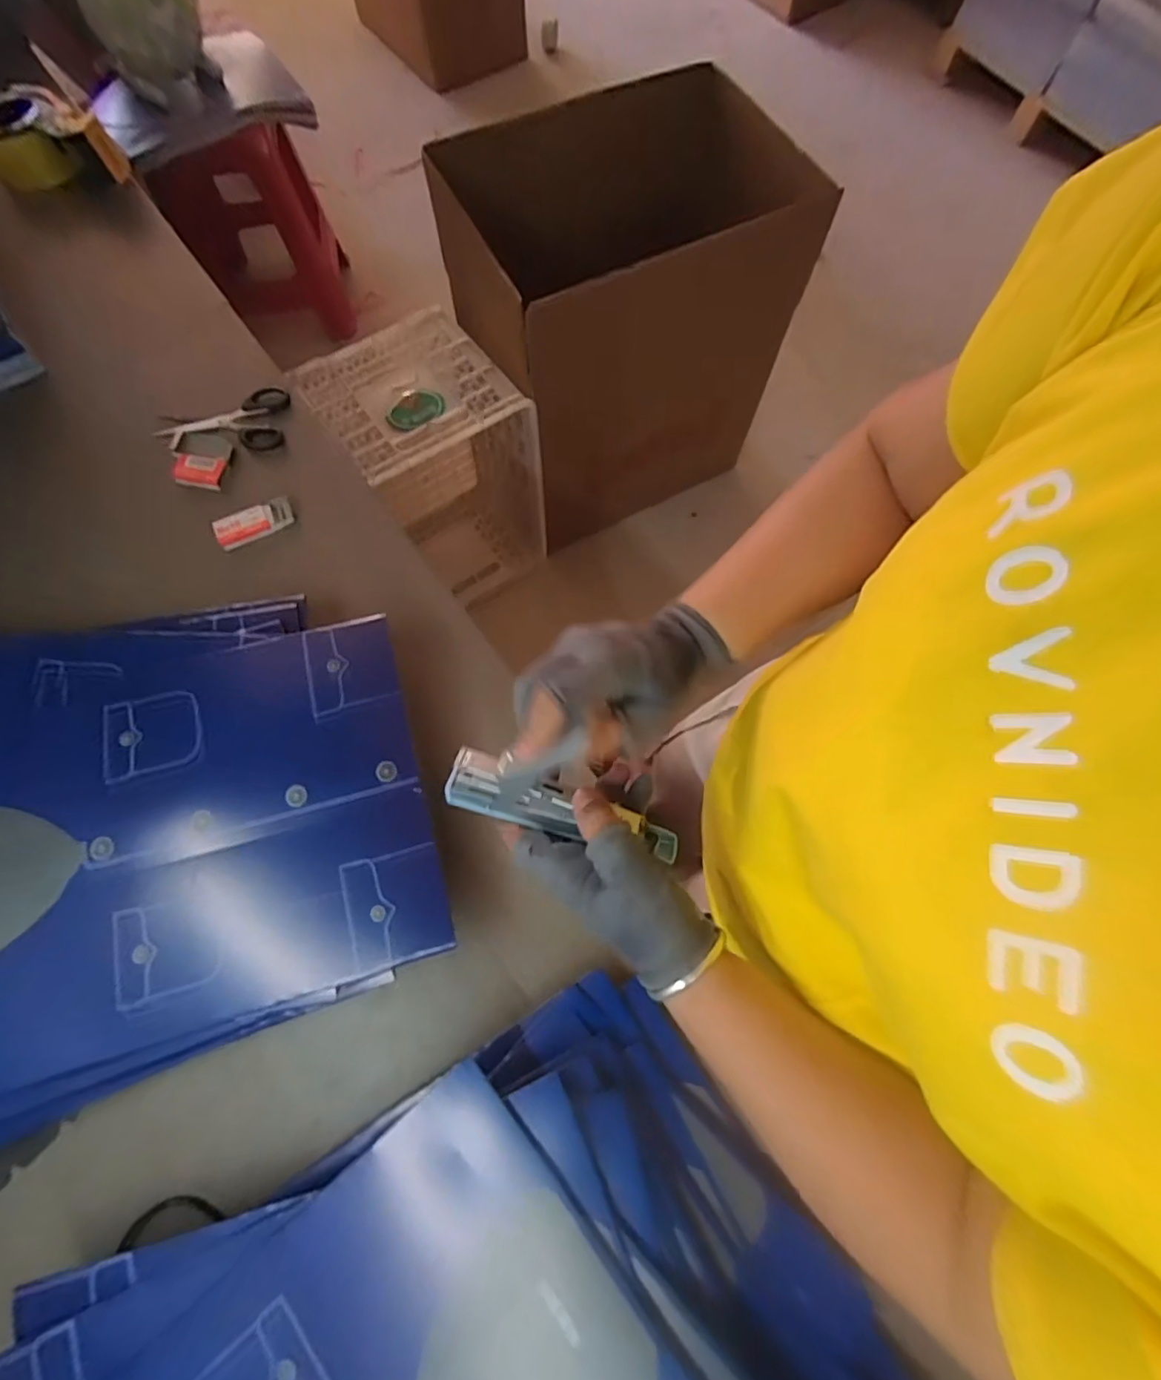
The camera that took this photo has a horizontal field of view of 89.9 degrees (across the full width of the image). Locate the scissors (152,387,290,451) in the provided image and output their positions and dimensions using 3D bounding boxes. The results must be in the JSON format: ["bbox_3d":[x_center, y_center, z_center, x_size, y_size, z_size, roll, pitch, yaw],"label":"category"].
[{"bbox_3d":[-0.408,-0.308,0.662,0.140,0.013,0.081,-2,70,-1],"label":"scissors"}]

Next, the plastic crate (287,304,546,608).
[{"bbox_3d":[-0.291,-0.445,1.231,0.326,0.491,0.299,-34,74,-11],"label":"plastic crate"}]

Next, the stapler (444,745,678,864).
[{"bbox_3d":[-0.010,0.077,0.379,0.154,0.038,0.033,17,71,-3],"label":"stapler"}]

